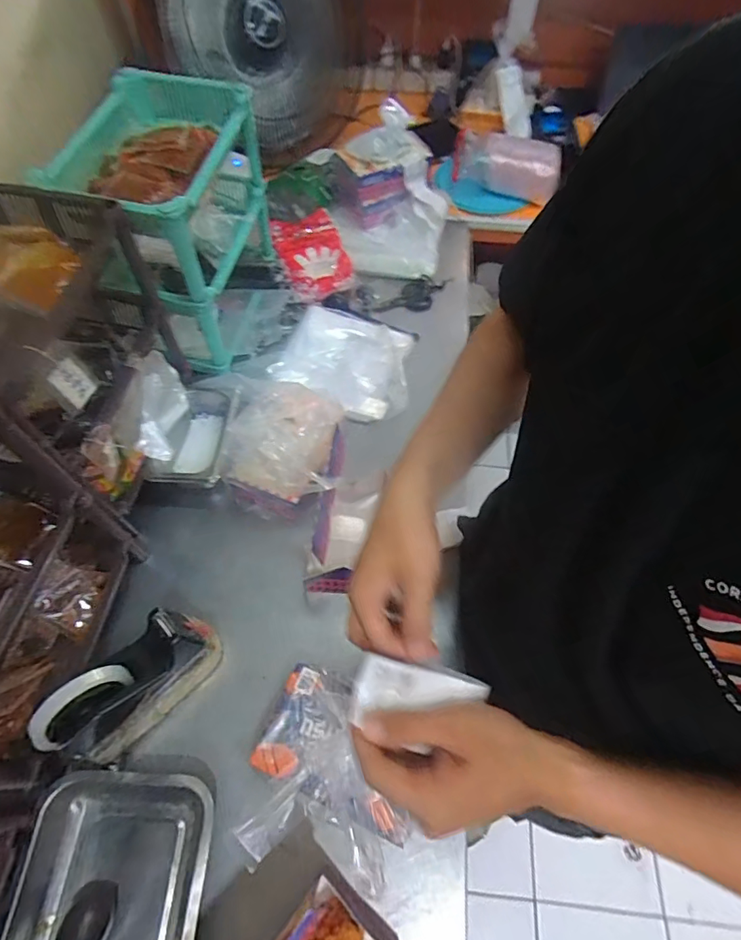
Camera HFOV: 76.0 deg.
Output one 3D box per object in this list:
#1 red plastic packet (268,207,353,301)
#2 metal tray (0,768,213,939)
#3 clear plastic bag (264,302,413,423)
[{"bbox_3d":[-0.115,-0.428,0.948,0.137,0.045,0.196,-16,60,-9],"label":"red plastic packet"},{"bbox_3d":[-0.262,0.448,0.467,0.188,0.048,0.258,-2,59,-1],"label":"metal tray"},{"bbox_3d":[-0.044,-0.185,0.829,0.233,0.043,0.238,14,60,8],"label":"clear plastic bag"}]

